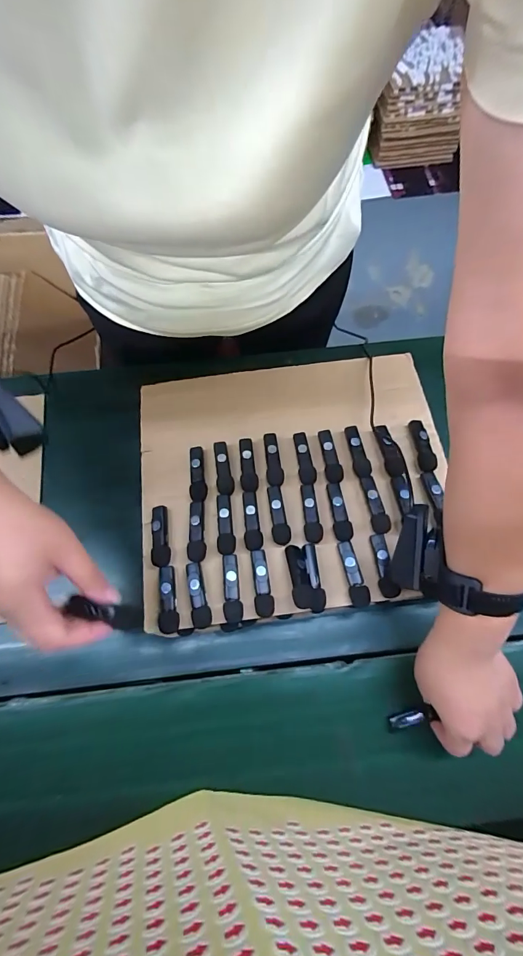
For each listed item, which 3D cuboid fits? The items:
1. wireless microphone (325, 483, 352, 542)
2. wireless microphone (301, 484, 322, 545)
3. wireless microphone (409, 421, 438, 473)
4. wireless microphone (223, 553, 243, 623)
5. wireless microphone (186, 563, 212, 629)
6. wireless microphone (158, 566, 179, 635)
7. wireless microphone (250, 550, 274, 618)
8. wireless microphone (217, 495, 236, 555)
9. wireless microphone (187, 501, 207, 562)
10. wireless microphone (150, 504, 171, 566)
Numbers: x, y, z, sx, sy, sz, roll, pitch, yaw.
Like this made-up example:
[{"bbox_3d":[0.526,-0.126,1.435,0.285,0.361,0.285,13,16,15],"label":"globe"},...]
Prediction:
[{"bbox_3d":[0.085,0.037,0.427,0.018,0.013,0.065,-6,72,-2],"label":"wireless microphone"},{"bbox_3d":[0.054,0.038,0.426,0.018,0.011,0.064,-5,72,-1],"label":"wireless microphone"},{"bbox_3d":[0.185,-0.037,0.453,0.015,0.018,0.066,-7,65,-1],"label":"wireless microphone"},{"bbox_3d":[-0.029,0.111,0.396,0.018,0.013,0.065,-3,72,-1],"label":"wireless microphone"},{"bbox_3d":[-0.064,0.117,0.393,0.019,0.014,0.063,-13,72,-4],"label":"wireless microphone"},{"bbox_3d":[-0.094,0.122,0.394,0.019,0.011,0.064,-5,72,-2],"label":"wireless microphone"},{"bbox_3d":[0.000,0.106,0.398,0.019,0.017,0.065,-5,72,-1],"label":"wireless microphone"},{"bbox_3d":[-0.038,0.049,0.422,0.019,0.012,0.065,-3,72,-1],"label":"wireless microphone"},{"bbox_3d":[-0.070,0.057,0.420,0.018,0.015,0.064,-5,72,-1],"label":"wireless microphone"},{"bbox_3d":[-0.108,0.062,0.422,0.019,0.016,0.064,-6,72,-2],"label":"wireless microphone"}]

